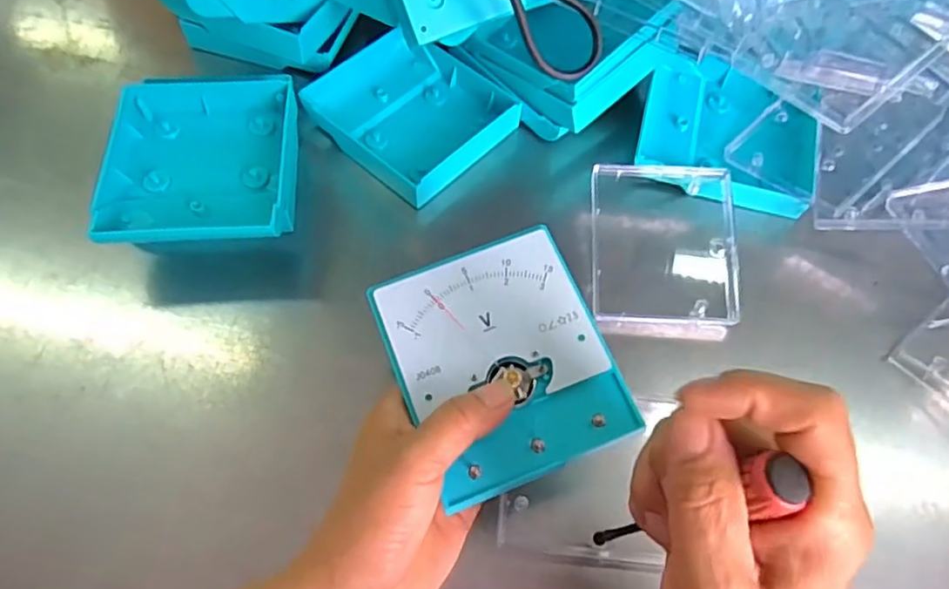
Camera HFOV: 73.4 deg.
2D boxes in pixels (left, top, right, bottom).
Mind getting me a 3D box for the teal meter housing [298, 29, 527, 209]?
[{"bbox_3d":[-0.045,-0.129,0.442,0.121,0.028,0.108,39,67,17],"label":"teal meter housing"}]

